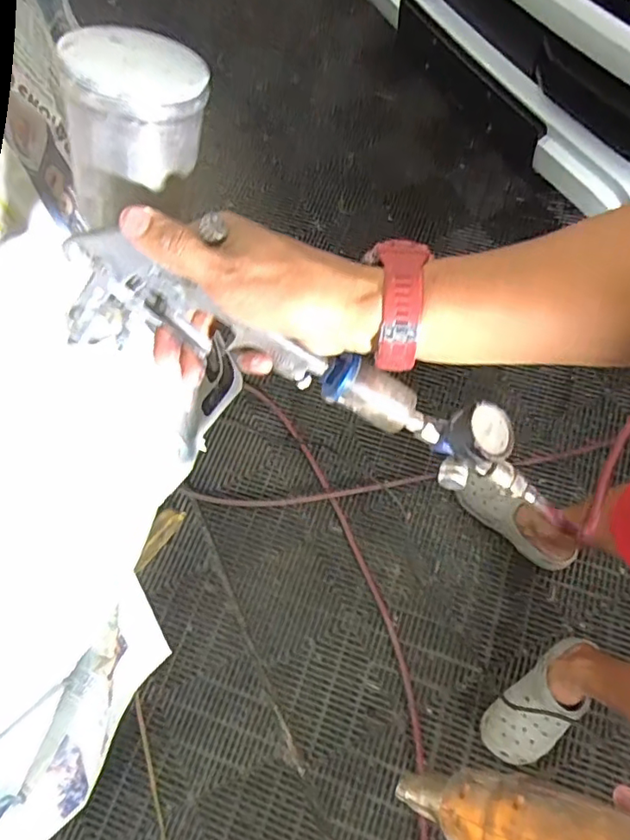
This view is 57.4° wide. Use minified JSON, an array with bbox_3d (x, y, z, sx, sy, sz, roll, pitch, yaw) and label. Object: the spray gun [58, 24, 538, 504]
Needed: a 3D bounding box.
[{"bbox_3d":[-0.012,-0.068,0.383,0.377,0.115,0.142,36,69,-15],"label":"spray gun"}]

